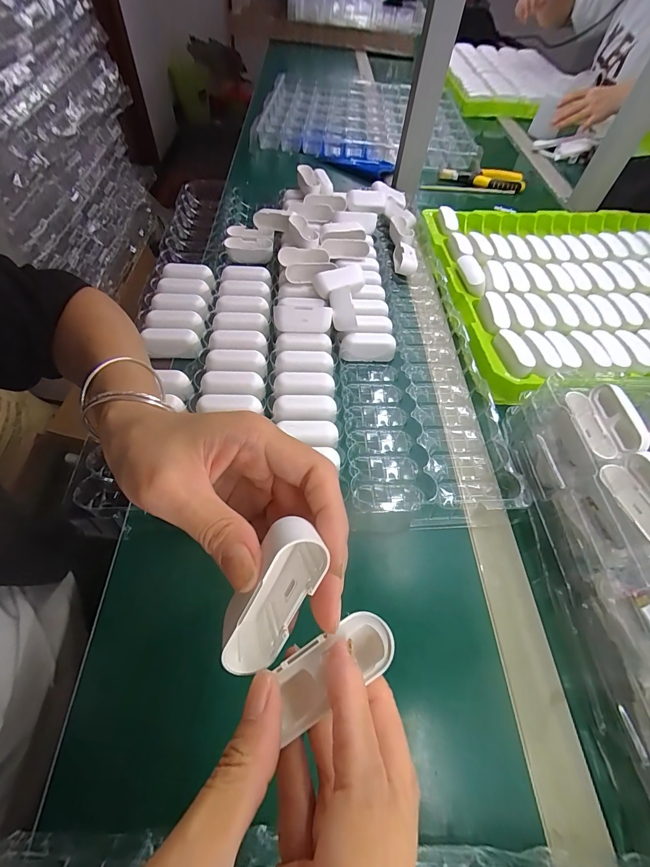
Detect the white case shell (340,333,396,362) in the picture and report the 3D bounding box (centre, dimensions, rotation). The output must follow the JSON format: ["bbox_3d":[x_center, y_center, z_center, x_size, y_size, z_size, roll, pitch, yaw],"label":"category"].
[{"bbox_3d":[0.049,-0.099,0.421,0.063,0.025,0.022,-2,58,-4],"label":"white case shell"}]

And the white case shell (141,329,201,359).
[{"bbox_3d":[-0.169,-0.099,0.403,0.064,0.021,0.026,5,57,0],"label":"white case shell"}]

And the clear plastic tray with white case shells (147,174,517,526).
[{"bbox_3d":[-0.021,-0.167,0.439,0.361,0.032,0.548,-2,58,-4],"label":"clear plastic tray with white case shells"}]

